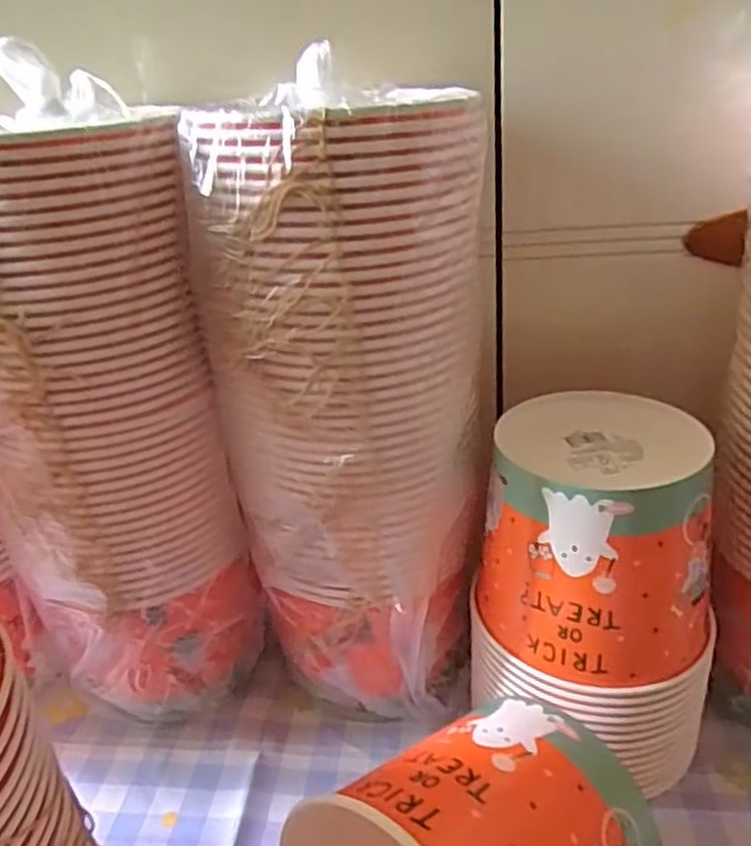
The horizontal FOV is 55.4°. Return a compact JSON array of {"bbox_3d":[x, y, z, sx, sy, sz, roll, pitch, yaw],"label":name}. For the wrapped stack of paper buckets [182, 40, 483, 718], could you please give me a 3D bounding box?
[{"bbox_3d":[-0.014,0.007,0.464,0.135,0.393,0.134,20,37,40],"label":"wrapped stack of paper buckets"}]

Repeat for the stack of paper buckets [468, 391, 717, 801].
[{"bbox_3d":[0.146,0.112,0.487,0.153,0.224,0.138,8,30,23],"label":"stack of paper buckets"}]

